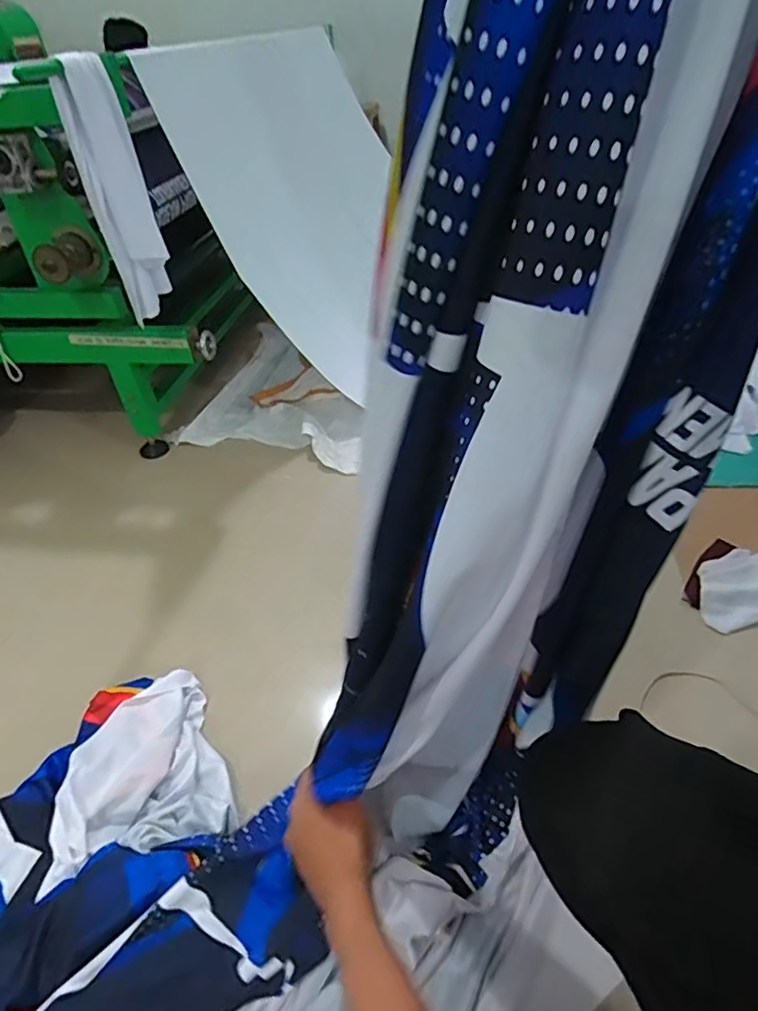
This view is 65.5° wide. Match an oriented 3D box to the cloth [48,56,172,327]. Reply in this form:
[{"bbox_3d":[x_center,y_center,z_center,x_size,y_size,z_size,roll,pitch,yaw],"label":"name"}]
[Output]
[{"bbox_3d":[-0.475,-0.559,1.078,0.103,0.418,0.060,-20,42,-18],"label":"cloth"}]

